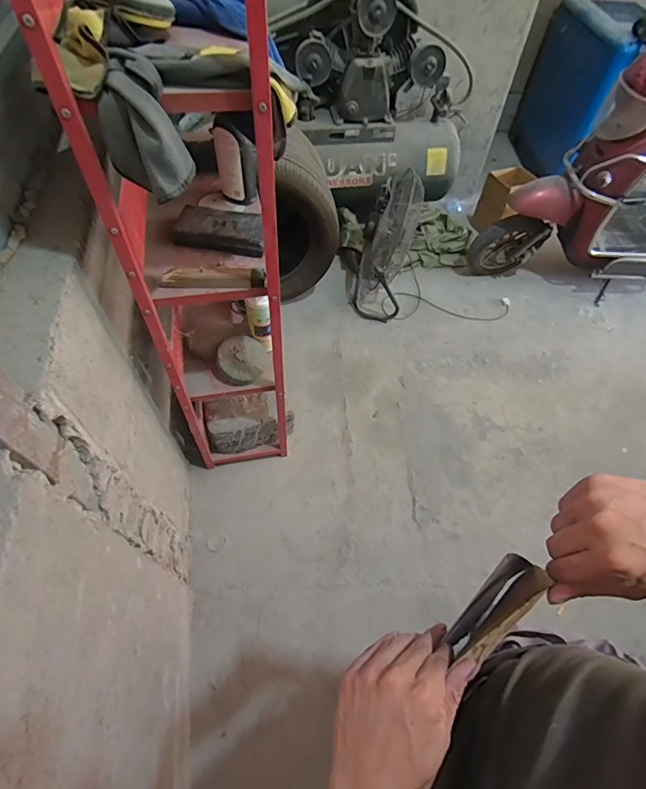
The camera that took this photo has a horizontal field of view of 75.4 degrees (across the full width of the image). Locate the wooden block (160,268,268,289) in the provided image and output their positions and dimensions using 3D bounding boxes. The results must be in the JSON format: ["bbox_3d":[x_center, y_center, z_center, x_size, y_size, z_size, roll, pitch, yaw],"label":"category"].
[{"bbox_3d":[-0.247,-0.261,0.935,0.229,0.028,0.044,0,56,-2],"label":"wooden block"}]

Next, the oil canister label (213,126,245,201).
[{"bbox_3d":[-0.238,-0.575,1.048,0.072,0.167,0.013,23,58,11],"label":"oil canister label"}]

